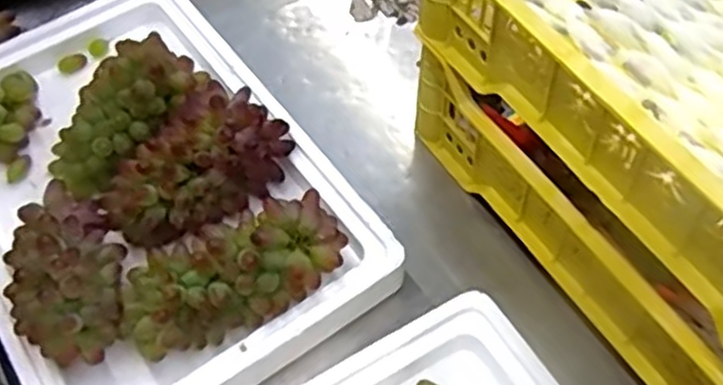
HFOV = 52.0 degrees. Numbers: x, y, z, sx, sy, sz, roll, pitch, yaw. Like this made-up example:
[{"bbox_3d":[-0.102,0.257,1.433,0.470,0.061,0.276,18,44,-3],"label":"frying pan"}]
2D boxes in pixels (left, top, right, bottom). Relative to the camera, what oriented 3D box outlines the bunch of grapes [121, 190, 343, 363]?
[{"bbox_3d":[-0.100,0.059,0.576,0.180,0.054,0.084,-22,57,-14],"label":"bunch of grapes"}]

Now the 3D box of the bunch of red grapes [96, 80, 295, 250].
[{"bbox_3d":[-0.143,-0.027,0.633,0.166,0.070,0.090,-36,61,-22],"label":"bunch of red grapes"}]

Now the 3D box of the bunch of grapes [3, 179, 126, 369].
[{"bbox_3d":[-0.232,0.063,0.581,0.093,0.057,0.147,-28,59,-18],"label":"bunch of grapes"}]

